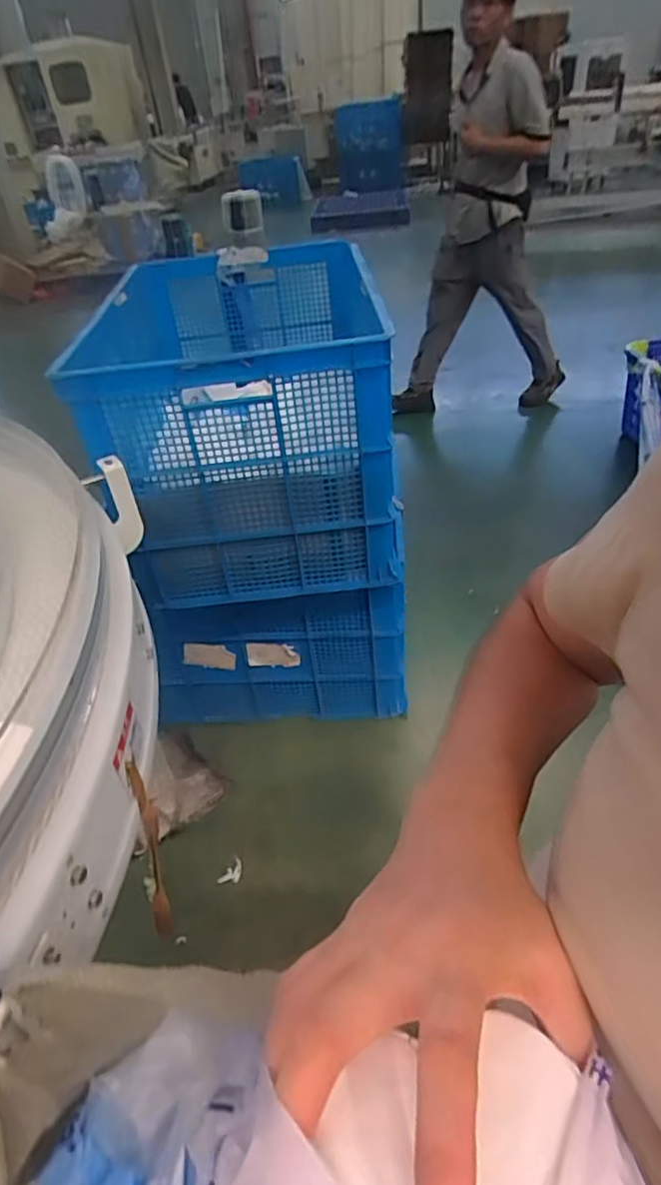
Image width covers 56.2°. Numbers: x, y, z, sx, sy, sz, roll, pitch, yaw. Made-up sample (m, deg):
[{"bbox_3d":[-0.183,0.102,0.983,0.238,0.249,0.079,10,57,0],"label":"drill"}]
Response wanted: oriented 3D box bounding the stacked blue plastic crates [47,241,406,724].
[{"bbox_3d":[-0.184,-0.249,1.567,0.635,0.931,0.799,-9,40,-1],"label":"stacked blue plastic crates"}]

